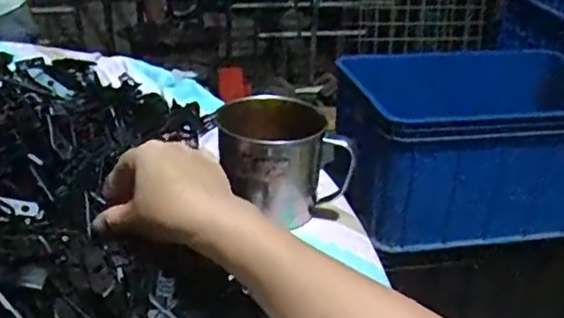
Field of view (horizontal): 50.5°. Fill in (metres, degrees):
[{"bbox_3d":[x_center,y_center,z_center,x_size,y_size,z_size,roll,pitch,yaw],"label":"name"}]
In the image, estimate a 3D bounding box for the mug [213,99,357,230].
[{"bbox_3d":[0.003,0.002,0.508,0.119,0.089,0.081,3,30,2],"label":"mug"}]

